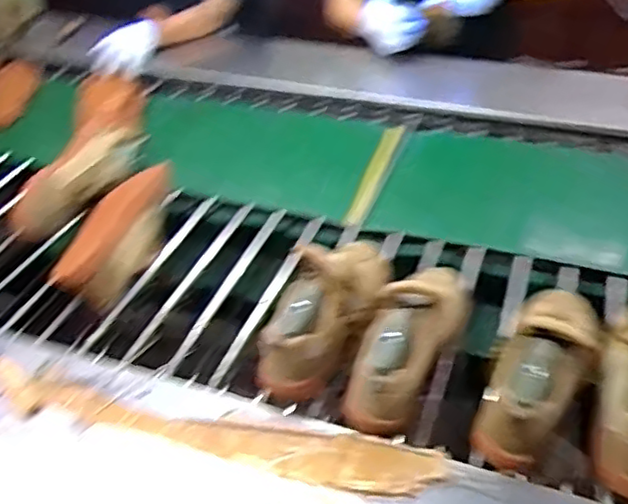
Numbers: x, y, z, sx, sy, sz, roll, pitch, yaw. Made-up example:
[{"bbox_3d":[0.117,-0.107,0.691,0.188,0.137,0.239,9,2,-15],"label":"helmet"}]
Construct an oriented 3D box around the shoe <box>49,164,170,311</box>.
[{"bbox_3d":[-0.329,-0.033,1.095,0.110,0.106,0.256,15,61,21],"label":"shoe"}]

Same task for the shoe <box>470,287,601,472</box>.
[{"bbox_3d":[0.297,0.122,0.824,0.105,0.121,0.287,18,47,24],"label":"shoe"}]

